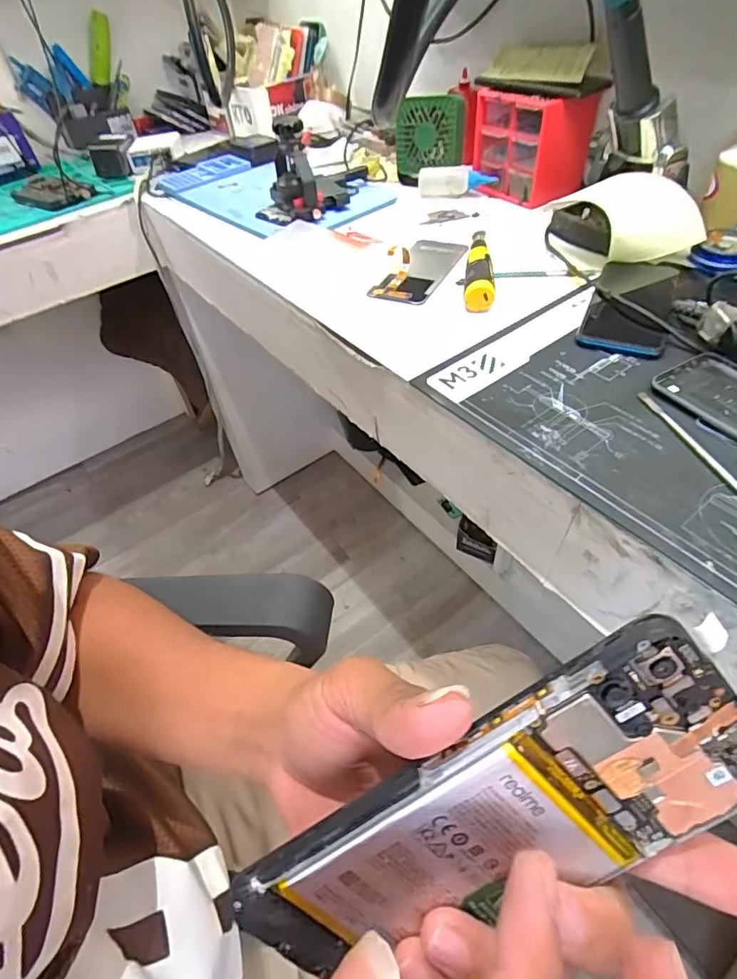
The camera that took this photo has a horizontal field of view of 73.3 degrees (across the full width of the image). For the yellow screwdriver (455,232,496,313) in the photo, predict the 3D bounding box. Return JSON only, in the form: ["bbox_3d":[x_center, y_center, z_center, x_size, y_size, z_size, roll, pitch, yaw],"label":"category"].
[{"bbox_3d":[0.121,-0.253,0.561,0.033,0.029,0.156,1,49,7],"label":"yellow screwdriver"}]

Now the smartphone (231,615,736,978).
[{"bbox_3d":[0.037,0.102,0.146,0.154,0.070,0.005,-38,15,11],"label":"smartphone"}]

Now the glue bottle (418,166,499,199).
[{"bbox_3d":[0.127,-0.451,0.727,0.110,0.037,0.029,10,51,14],"label":"glue bottle"}]

